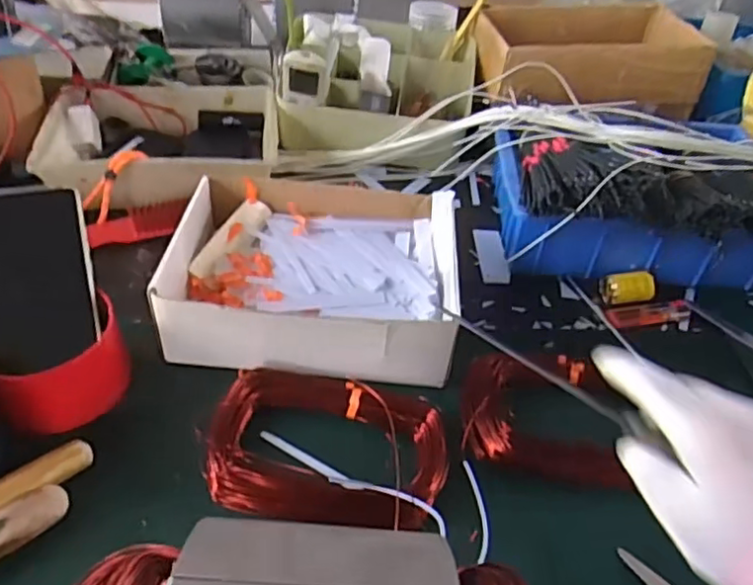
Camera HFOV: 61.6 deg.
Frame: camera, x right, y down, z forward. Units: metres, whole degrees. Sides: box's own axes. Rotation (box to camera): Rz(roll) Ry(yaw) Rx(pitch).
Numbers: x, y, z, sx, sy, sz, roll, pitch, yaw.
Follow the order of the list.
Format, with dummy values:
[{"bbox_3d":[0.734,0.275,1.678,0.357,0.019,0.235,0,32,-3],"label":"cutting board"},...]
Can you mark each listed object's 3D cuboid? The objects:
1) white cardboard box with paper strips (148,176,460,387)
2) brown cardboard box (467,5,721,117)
[{"bbox_3d":[-0.049,-0.022,0.563,0.238,0.063,0.200,6,45,0],"label":"white cardboard box with paper strips"},{"bbox_3d":[0.257,-0.286,0.784,0.262,0.090,0.135,-9,47,-15],"label":"brown cardboard box"}]

